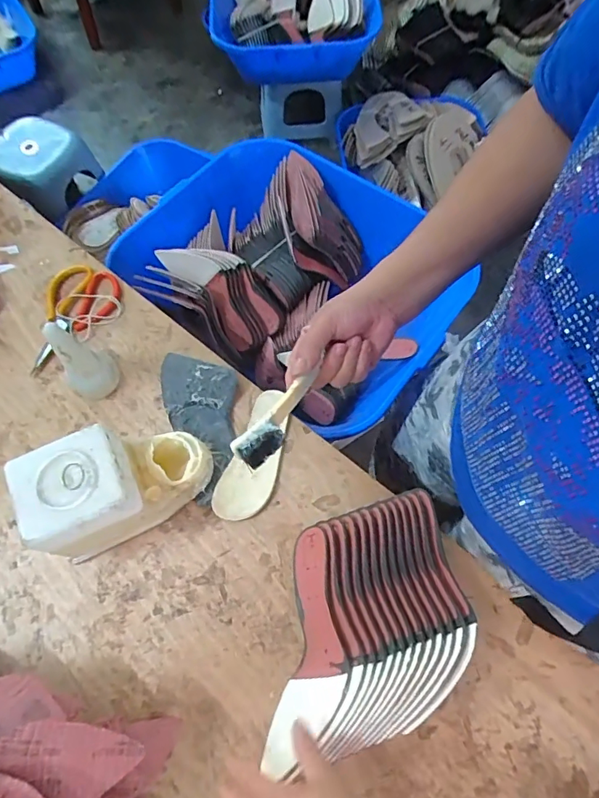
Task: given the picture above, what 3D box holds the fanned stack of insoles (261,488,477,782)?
[{"bbox_3d":[0.066,0.233,0.525,0.230,0.069,0.220,-13,67,-4],"label":"fanned stack of insoles"}]

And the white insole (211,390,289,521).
[{"bbox_3d":[-0.054,0.071,0.635,0.064,0.014,0.185,18,68,8],"label":"white insole"}]

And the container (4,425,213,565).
[{"bbox_3d":[-0.207,0.097,0.567,0.187,0.124,0.103,-23,68,-9],"label":"container"}]

